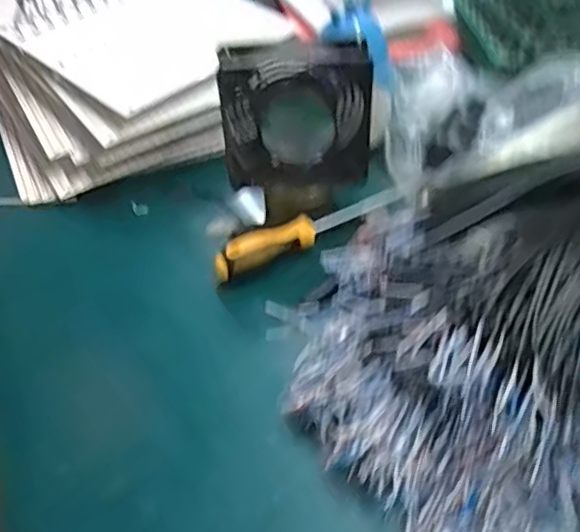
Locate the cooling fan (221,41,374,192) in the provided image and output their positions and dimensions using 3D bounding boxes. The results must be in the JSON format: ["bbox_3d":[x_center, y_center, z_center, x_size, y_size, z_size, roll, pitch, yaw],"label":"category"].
[{"bbox_3d":[0.006,-0.120,0.538,0.121,0.130,0.031,-10,46,-4],"label":"cooling fan"}]

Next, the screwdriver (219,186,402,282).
[{"bbox_3d":[0.019,-0.033,0.550,0.179,0.025,0.023,-24,48,-16],"label":"screwdriver"}]

